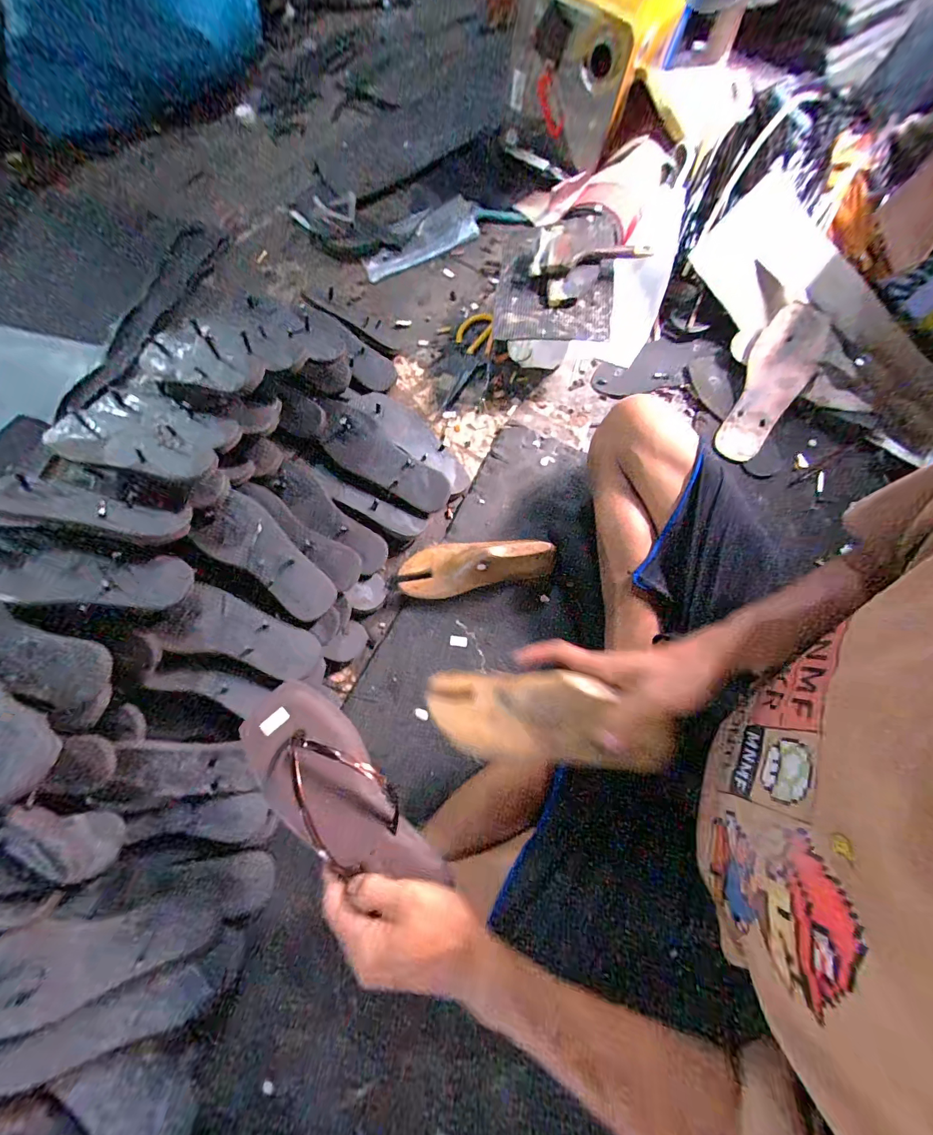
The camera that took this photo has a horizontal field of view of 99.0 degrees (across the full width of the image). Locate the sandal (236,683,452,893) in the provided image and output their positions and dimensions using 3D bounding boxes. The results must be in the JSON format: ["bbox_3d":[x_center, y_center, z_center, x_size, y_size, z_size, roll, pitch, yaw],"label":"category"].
[{"bbox_3d":[-0.111,0.200,0.356,0.088,0.029,0.216,-44,84,-11],"label":"sandal"}]

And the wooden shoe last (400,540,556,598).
[{"bbox_3d":[0.009,-0.007,0.568,0.226,0.048,0.079,-8,72,17],"label":"wooden shoe last"}]

